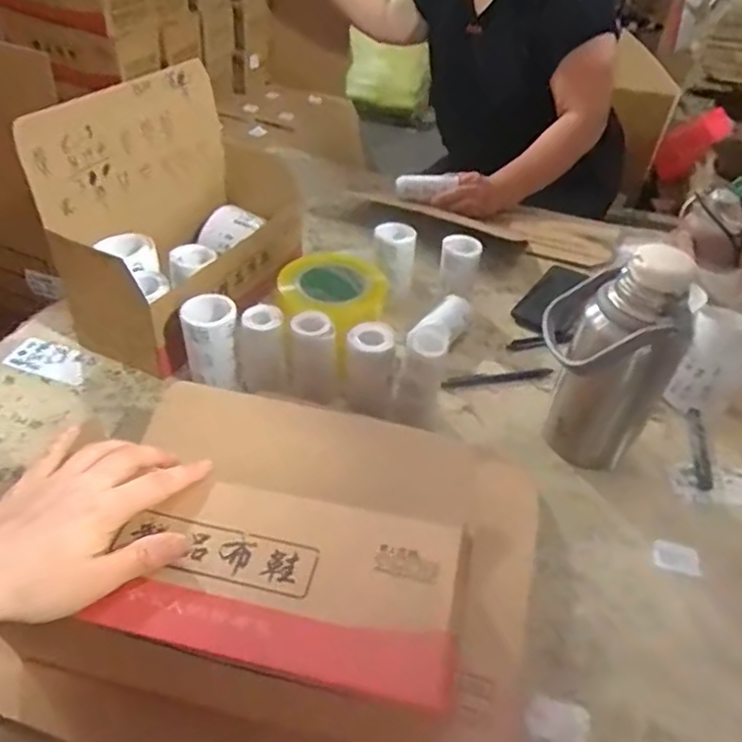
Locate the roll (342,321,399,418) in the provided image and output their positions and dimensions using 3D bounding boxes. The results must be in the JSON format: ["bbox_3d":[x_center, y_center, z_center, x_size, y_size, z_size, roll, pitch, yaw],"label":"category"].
[{"bbox_3d":[-0.002,0.007,0.678,0.048,0.111,0.044,3,41,-2],"label":"roll"}]

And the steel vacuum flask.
[{"bbox_3d":[0.225,-0.016,0.620,0.101,0.229,0.092,3,41,-3],"label":"steel vacuum flask"}]

